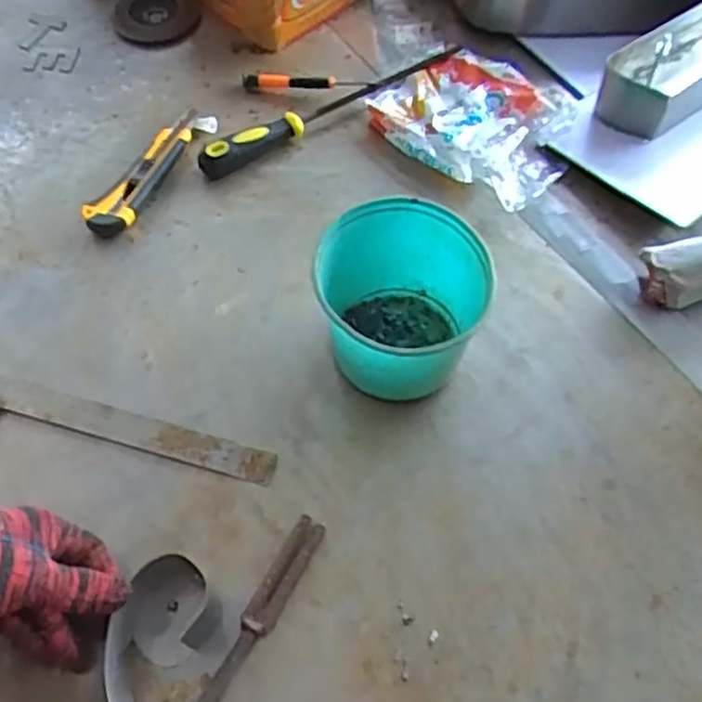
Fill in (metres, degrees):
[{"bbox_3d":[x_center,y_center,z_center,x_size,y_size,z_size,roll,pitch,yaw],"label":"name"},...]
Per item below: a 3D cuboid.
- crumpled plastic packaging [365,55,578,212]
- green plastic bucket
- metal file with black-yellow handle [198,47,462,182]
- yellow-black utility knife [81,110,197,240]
[{"bbox_3d":[0.133,-0.239,0.718,0.195,0.033,0.170,39,68,20],"label":"crumpled plastic packaging"},{"bbox_3d":[0.037,-0.031,0.553,0.117,0.108,0.127,0,61,1],"label":"green plastic bucket"},{"bbox_3d":[-0.017,-0.257,0.729,0.303,0.032,0.025,-33,66,-16],"label":"metal file with black-yellow handle"},{"bbox_3d":[-0.195,-0.172,0.683,0.041,0.024,0.158,20,63,11],"label":"yellow-black utility knife"}]

